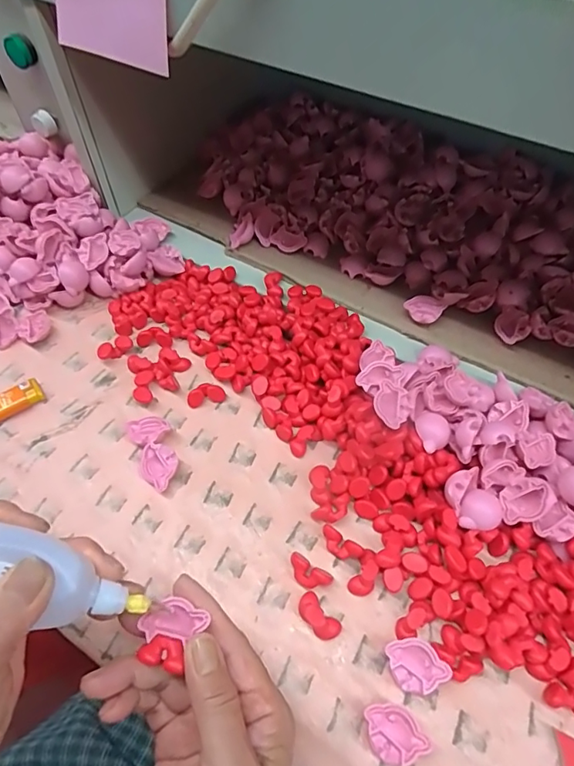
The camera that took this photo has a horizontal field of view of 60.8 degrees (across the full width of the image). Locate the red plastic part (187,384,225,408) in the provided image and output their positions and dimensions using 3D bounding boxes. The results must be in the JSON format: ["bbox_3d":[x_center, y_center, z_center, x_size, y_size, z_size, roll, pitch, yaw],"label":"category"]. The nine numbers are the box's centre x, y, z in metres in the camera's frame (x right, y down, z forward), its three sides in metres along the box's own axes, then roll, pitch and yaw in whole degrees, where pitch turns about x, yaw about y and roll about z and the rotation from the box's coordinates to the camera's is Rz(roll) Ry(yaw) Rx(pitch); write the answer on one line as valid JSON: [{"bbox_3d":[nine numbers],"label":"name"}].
[{"bbox_3d":[-0.068,0.010,0.410,0.031,0.011,0.013,-11,56,-8],"label":"red plastic part"}]

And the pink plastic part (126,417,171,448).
[{"bbox_3d":[-0.110,0.038,0.389,0.029,0.016,0.030,-32,60,-20],"label":"pink plastic part"}]

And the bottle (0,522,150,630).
[{"bbox_3d":[-0.110,0.096,0.234,0.087,0.016,0.039,27,54,-25],"label":"bottle"}]

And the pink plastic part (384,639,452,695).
[{"bbox_3d":[0.079,0.172,0.299,0.032,0.014,0.029,-12,56,-8],"label":"pink plastic part"}]

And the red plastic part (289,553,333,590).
[{"bbox_3d":[0.015,0.130,0.332,0.031,0.012,0.016,27,59,18],"label":"red plastic part"}]

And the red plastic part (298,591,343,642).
[{"bbox_3d":[0.020,0.152,0.317,0.016,0.012,0.031,-37,62,-23],"label":"red plastic part"}]

